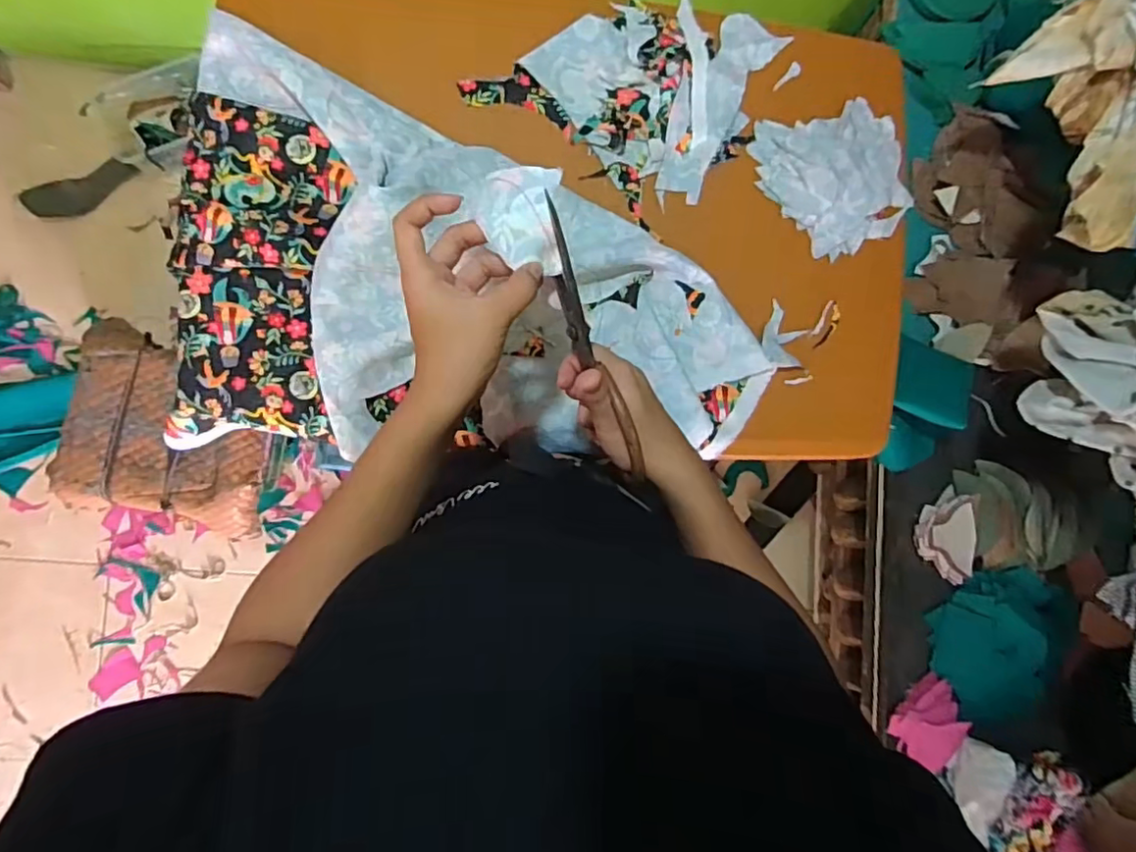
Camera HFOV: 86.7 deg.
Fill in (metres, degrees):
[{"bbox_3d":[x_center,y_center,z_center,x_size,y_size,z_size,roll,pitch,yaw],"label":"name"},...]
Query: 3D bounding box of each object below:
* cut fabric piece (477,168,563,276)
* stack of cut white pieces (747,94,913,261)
[{"bbox_3d":[-0.030,-0.133,0.382,0.050,0.027,0.067,-1,89,-6],"label":"cut fabric piece"},{"bbox_3d":[0.294,-0.270,0.660,0.167,0.014,0.156,-17,91,-6],"label":"stack of cut white pieces"}]

